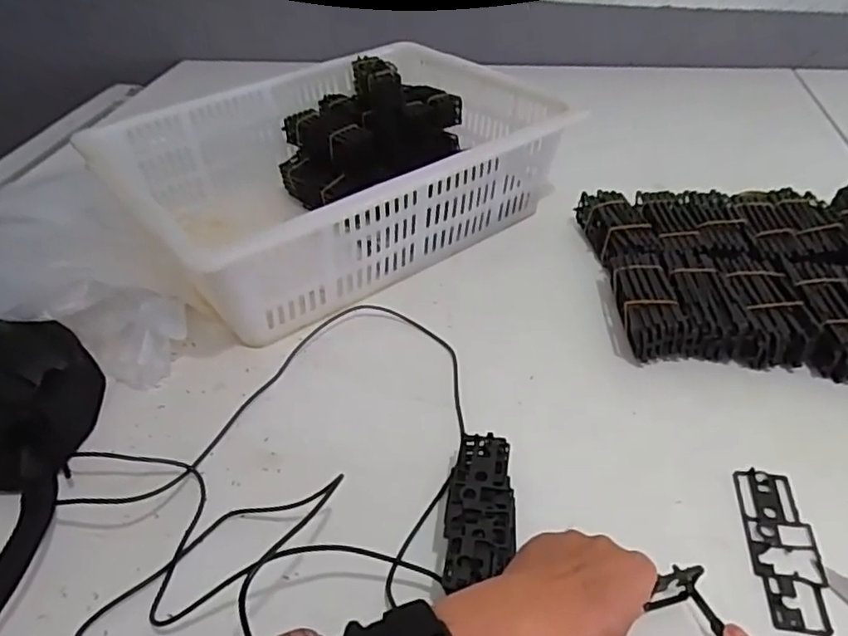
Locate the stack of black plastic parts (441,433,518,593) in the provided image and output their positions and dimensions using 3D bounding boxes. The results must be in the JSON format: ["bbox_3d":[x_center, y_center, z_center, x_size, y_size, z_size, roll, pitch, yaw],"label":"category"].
[{"bbox_3d":[0.040,0.142,0.451,0.047,0.032,0.120,2,40,5],"label":"stack of black plastic parts"}]

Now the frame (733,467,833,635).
[{"bbox_3d":[0.250,0.158,0.440,0.044,0.007,0.119,5,40,9],"label":"frame"}]

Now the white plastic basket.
[{"bbox_3d":[-0.107,-0.179,0.769,0.475,0.129,0.365,-28,46,-27],"label":"white plastic basket"}]

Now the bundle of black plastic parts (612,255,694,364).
[{"bbox_3d":[0.215,-0.013,0.621,0.055,0.047,0.133,-2,40,1],"label":"bundle of black plastic parts"}]

